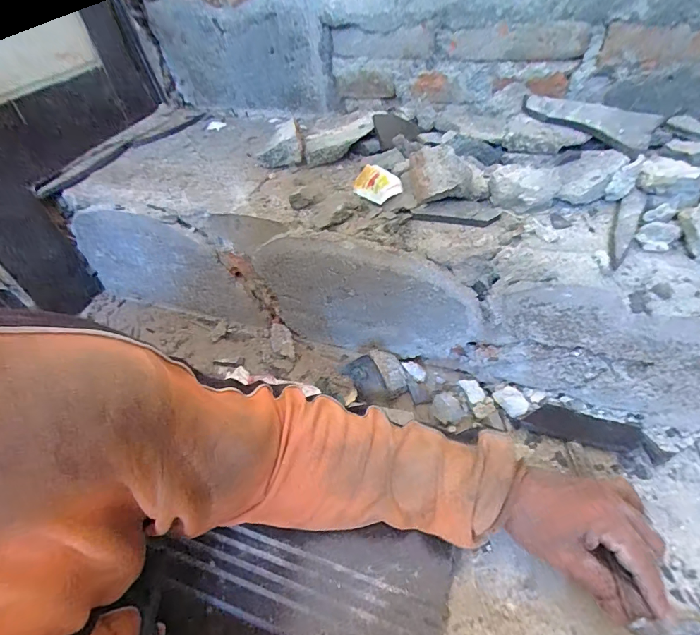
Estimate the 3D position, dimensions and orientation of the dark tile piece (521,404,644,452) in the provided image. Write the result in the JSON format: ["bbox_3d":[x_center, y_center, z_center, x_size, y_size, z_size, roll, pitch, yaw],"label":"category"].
[{"bbox_3d":[0.244,0.118,0.419,0.108,0.005,0.035,13,68,18],"label":"dark tile piece"}]

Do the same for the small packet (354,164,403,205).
[{"bbox_3d":[0.026,-0.148,0.437,0.038,0.012,0.071,-53,49,5],"label":"small packet"}]

